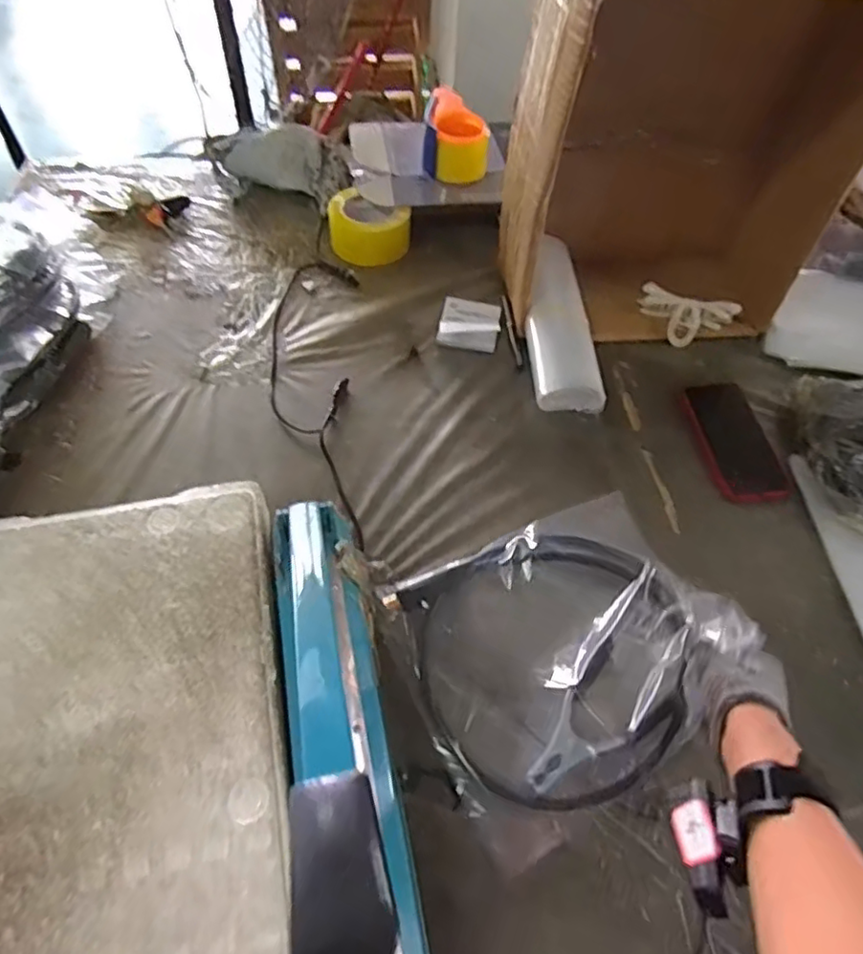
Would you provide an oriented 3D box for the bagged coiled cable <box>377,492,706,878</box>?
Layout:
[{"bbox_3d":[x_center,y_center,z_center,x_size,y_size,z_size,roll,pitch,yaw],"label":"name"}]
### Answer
[{"bbox_3d":[0.120,0.156,0.565,0.271,0.045,0.245,-20,56,-18],"label":"bagged coiled cable"}]

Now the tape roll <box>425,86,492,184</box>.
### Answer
[{"bbox_3d":[0.033,-0.504,0.927,0.094,0.074,0.126,-1,55,-5],"label":"tape roll"}]

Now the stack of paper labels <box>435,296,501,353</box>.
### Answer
[{"bbox_3d":[0.052,-0.209,0.830,0.078,0.027,0.097,9,55,2],"label":"stack of paper labels"}]

